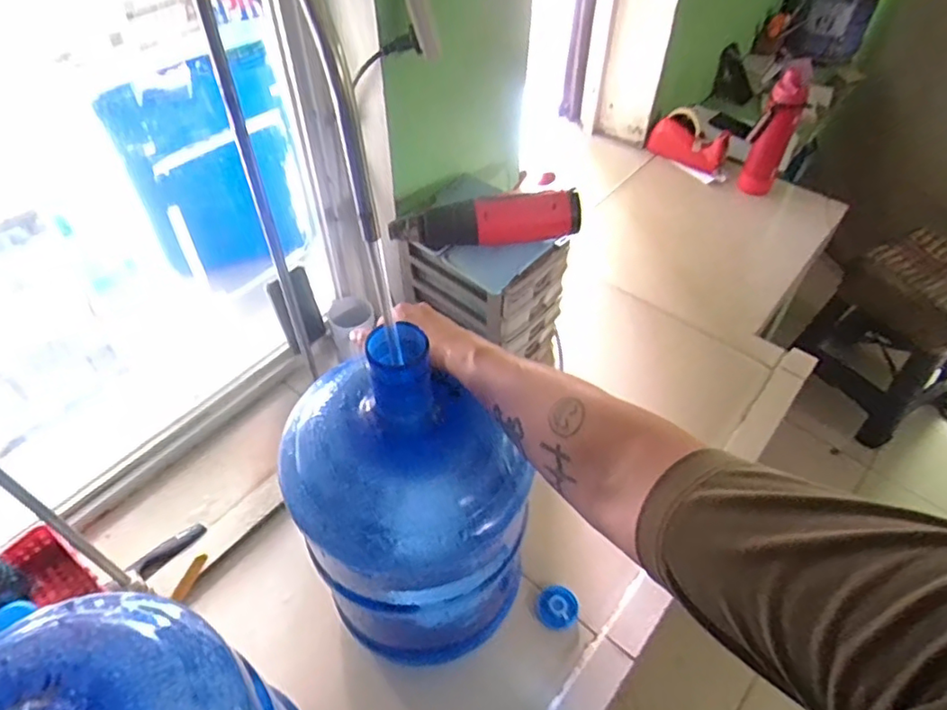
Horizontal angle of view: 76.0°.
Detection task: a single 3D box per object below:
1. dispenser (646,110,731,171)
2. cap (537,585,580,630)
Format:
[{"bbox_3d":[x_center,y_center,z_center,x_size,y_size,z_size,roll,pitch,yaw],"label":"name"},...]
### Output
[{"bbox_3d":[0.532,-0.525,1.489,0.191,0.120,0.084,30,55,22],"label":"dispenser"},{"bbox_3d":[0.115,0.343,0.828,0.056,0.027,0.048,19,52,15],"label":"cap"}]

